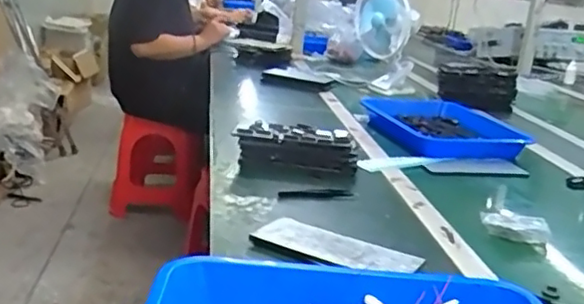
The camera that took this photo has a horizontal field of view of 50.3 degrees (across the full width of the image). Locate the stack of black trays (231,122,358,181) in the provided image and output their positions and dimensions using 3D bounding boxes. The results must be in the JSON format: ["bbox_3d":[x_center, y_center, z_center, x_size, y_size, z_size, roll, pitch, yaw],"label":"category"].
[{"bbox_3d":[0.007,-0.003,1.061,0.206,0.067,0.076,8,17,9],"label":"stack of black trays"}]

